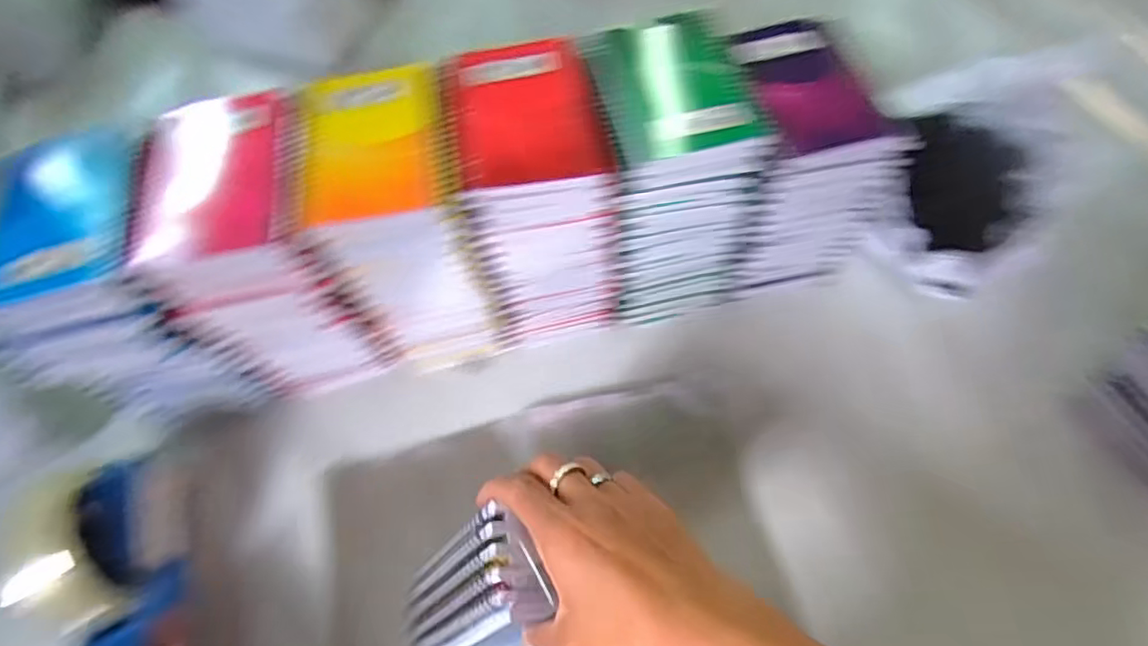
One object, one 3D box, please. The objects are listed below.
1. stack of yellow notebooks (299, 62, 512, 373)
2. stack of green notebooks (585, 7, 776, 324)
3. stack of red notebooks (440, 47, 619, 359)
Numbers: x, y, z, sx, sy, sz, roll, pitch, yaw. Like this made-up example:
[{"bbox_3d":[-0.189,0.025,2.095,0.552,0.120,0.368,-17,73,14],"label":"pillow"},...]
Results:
[{"bbox_3d":[-0.120,-0.067,0.469,0.098,0.201,0.130,-16,63,-4],"label":"stack of yellow notebooks"},{"bbox_3d":[0.073,-0.112,0.488,0.101,0.203,0.149,-10,62,-1],"label":"stack of green notebooks"},{"bbox_3d":[-0.026,-0.095,0.472,0.099,0.189,0.136,-10,62,-1],"label":"stack of red notebooks"}]

